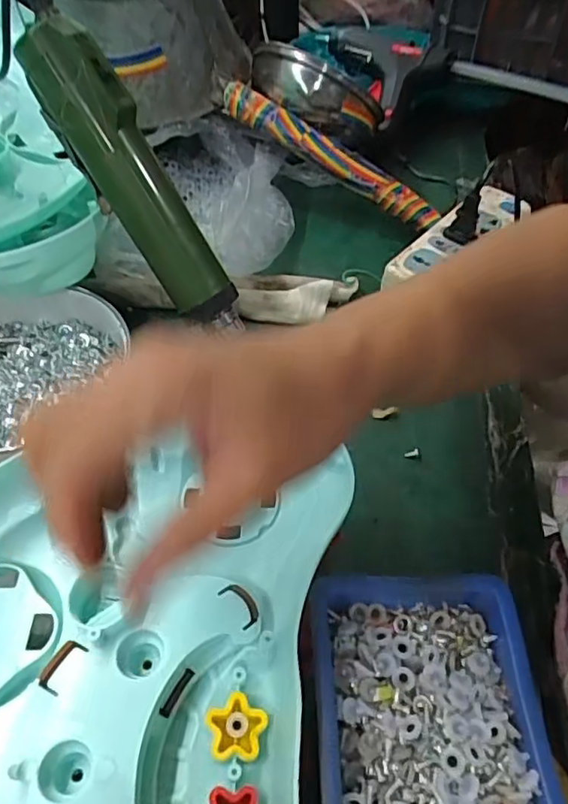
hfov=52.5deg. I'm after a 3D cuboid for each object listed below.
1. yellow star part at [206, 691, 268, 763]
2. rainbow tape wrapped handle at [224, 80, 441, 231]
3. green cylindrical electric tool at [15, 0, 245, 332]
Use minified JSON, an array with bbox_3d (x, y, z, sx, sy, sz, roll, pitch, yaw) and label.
[{"bbox_3d":[-0.021,0.143,0.255,0.026,0.011,0.025,2,51,-1],"label":"yellow star part"},{"bbox_3d":[0.043,-0.214,0.510,0.207,0.029,0.019,30,53,-8],"label":"rainbow tape wrapped handle"},{"bbox_3d":[-0.094,-0.140,0.344,0.051,0.214,0.031,0,38,50],"label":"green cylindrical electric tool"}]

